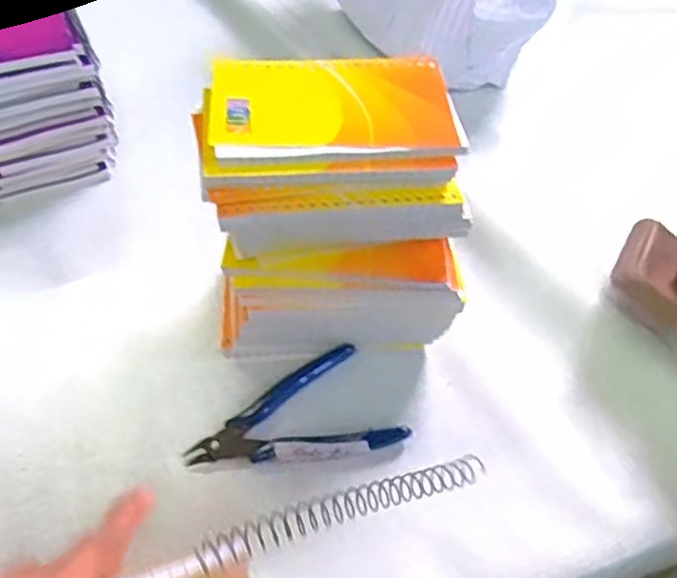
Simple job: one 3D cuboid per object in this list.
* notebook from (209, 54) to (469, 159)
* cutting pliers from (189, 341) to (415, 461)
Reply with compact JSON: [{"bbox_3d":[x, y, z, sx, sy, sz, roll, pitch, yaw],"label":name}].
[{"bbox_3d":[-0.002,-0.101,0.380,0.129,0.005,0.085,-3,51,-8],"label":"notebook"},{"bbox_3d":[-0.029,0.077,0.408,0.119,0.011,0.072,-19,55,-19],"label":"cutting pliers"}]

